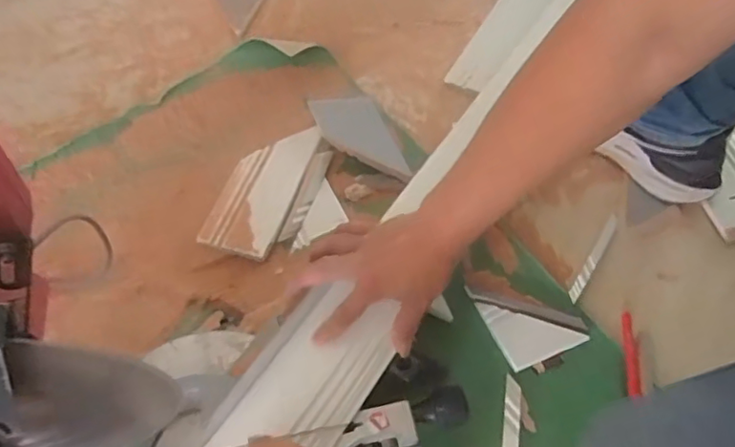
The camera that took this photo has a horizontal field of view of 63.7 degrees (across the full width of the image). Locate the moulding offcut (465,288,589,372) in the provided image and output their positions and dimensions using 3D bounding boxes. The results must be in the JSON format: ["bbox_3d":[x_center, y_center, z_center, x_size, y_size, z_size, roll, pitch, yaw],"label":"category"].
[{"bbox_3d":[0.192,0.108,0.707,0.100,0.008,0.109,-22,59,-11],"label":"moulding offcut"}]

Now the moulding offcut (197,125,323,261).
[{"bbox_3d":[-0.144,-0.053,0.811,0.101,0.027,0.214,13,59,11],"label":"moulding offcut"}]

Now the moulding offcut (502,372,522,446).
[{"bbox_3d":[0.152,0.233,0.627,0.016,0.011,0.146,8,58,8],"label":"moulding offcut"}]

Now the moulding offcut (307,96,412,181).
[{"bbox_3d":[-0.012,-0.120,0.855,0.094,0.024,0.175,-19,58,-10],"label":"moulding offcut"}]

